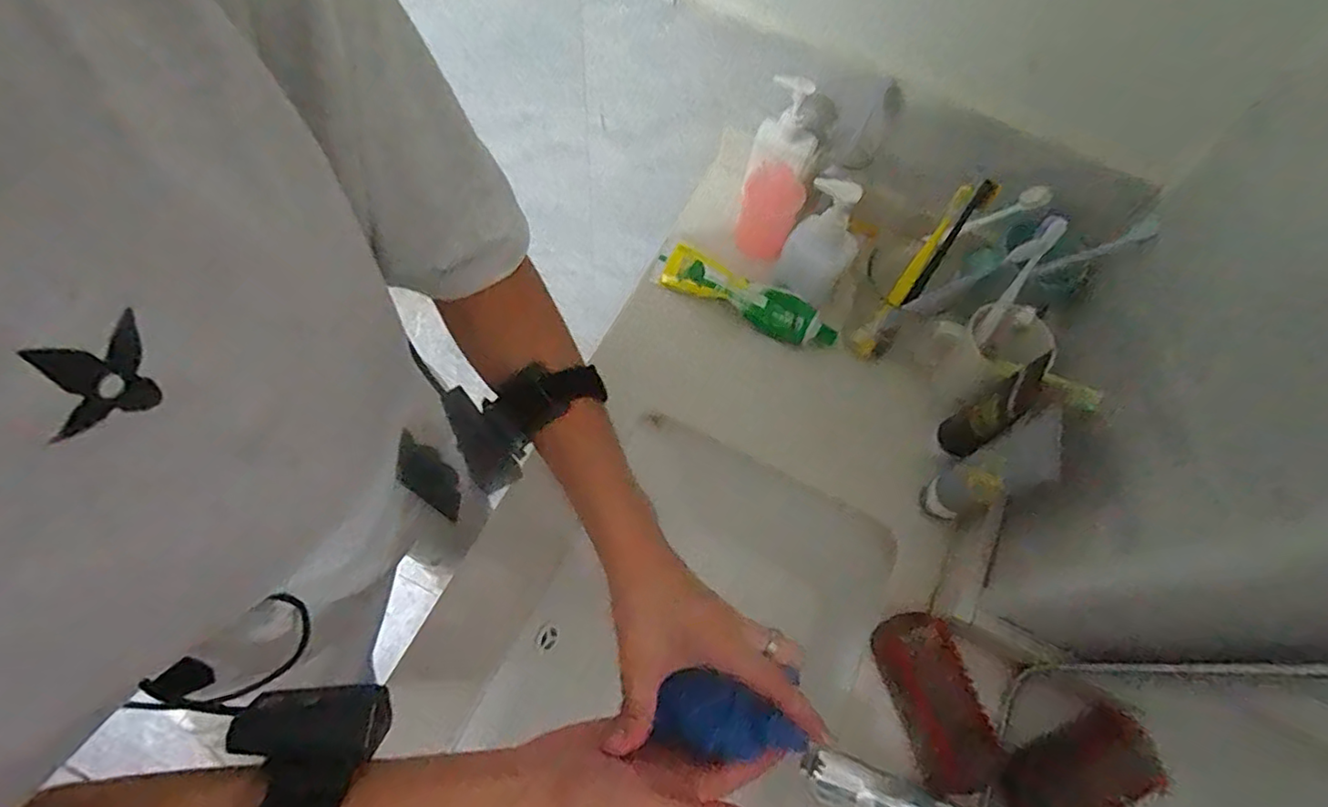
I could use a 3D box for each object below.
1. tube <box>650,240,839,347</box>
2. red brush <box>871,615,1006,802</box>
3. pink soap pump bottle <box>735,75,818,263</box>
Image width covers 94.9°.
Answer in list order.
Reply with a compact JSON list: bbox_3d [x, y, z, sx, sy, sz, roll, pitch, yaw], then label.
[{"bbox_3d":[0.085,-0.111,0.635,0.195,0.032,0.042,26,67,7],"label":"tube"},{"bbox_3d":[0.224,0.243,0.505,0.063,0.028,0.127,-27,65,19],"label":"red brush"},{"bbox_3d":[0.119,-0.241,0.646,0.065,0.187,0.047,16,39,7],"label":"pink soap pump bottle"}]

